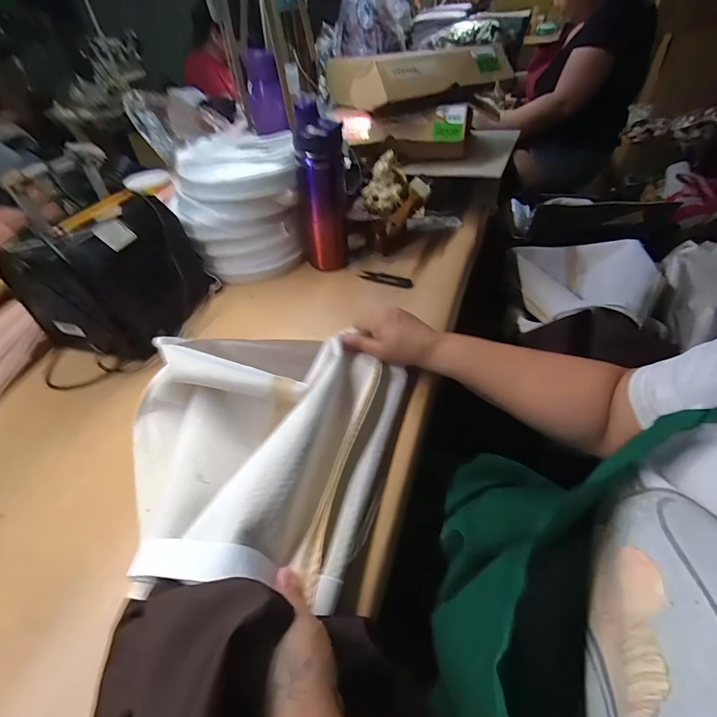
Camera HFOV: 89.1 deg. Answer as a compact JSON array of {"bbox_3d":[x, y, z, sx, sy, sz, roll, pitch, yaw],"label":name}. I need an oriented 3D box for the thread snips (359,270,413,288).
[{"bbox_3d":[0.046,-0.131,0.599,0.092,0.011,0.022,22,51,26],"label":"thread snips"}]

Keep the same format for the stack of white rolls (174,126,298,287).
[{"bbox_3d":[-0.193,-0.249,0.615,0.184,0.175,0.156,-14,45,-8],"label":"stack of white rolls"}]

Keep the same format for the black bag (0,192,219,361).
[{"bbox_3d":[-0.335,-0.121,0.508,0.162,0.151,0.182,6,46,12],"label":"black bag"}]

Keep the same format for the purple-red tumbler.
[{"bbox_3d":[-0.056,-0.251,0.570,0.075,0.230,0.081,-11,45,-5],"label":"purple-red tumbler"}]

